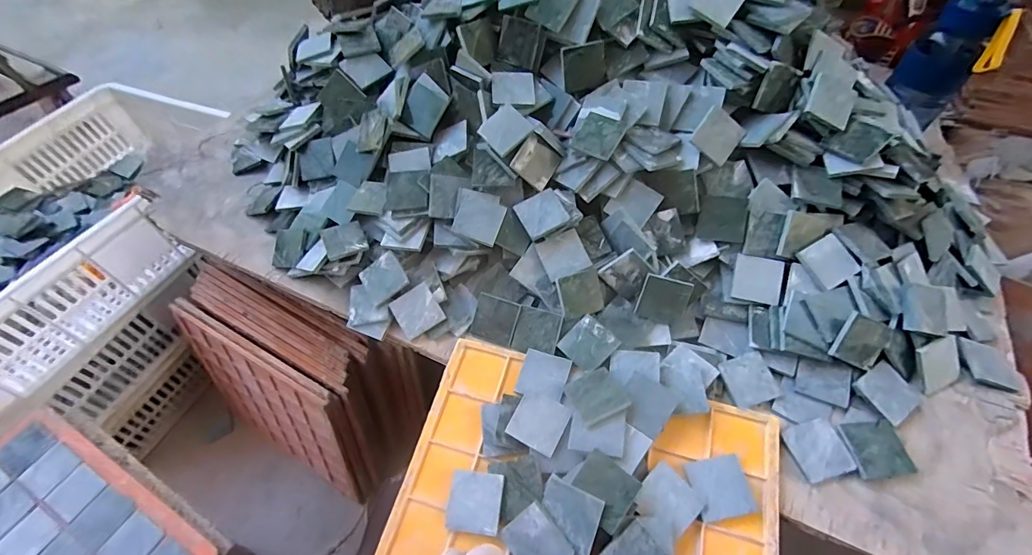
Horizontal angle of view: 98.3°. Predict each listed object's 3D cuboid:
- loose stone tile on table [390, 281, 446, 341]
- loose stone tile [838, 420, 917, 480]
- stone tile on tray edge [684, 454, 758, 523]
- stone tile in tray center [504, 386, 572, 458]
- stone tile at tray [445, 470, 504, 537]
[{"bbox_3d":[-0.117,0.040,0.527,0.050,0.006,0.050,-33,80,1],"label":"loose stone tile on table"},{"bbox_3d":[0.342,0.162,0.425,0.050,0.008,0.050,-4,53,-2],"label":"loose stone tile"},{"bbox_3d":[0.188,0.190,0.407,0.052,0.006,0.049,-10,53,-6],"label":"stone tile on tray edge"},{"bbox_3d":[0.023,0.143,0.445,0.051,0.004,0.050,26,68,13],"label":"stone tile in tray center"},{"bbox_3d":[-0.038,0.208,0.413,0.049,0.004,0.050,1,61,13],"label":"stone tile at tray"}]

